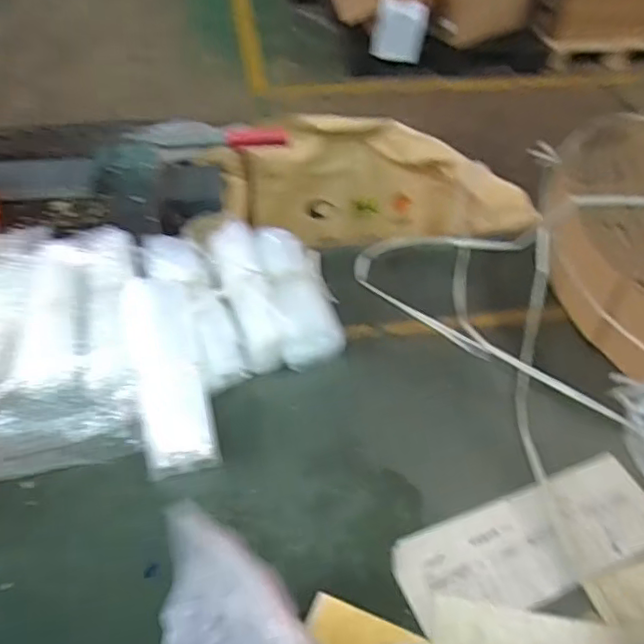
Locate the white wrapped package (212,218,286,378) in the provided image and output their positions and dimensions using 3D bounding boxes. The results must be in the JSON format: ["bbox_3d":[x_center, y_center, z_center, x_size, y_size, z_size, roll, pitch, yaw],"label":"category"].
[{"bbox_3d":[-0.104,-0.046,0.832,0.067,0.066,0.241,-12,47,-12],"label":"white wrapped package"}]

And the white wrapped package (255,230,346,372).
[{"bbox_3d":[-0.035,-0.047,0.842,0.087,0.057,0.239,-8,46,-9],"label":"white wrapped package"}]

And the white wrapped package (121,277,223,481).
[{"bbox_3d":[-0.183,0.058,0.713,0.080,0.035,0.246,-13,62,-13],"label":"white wrapped package"}]

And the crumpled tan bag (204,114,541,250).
[{"bbox_3d":[0.092,-0.261,1.350,0.658,0.268,0.258,7,46,7],"label":"crumpled tan bag"}]

